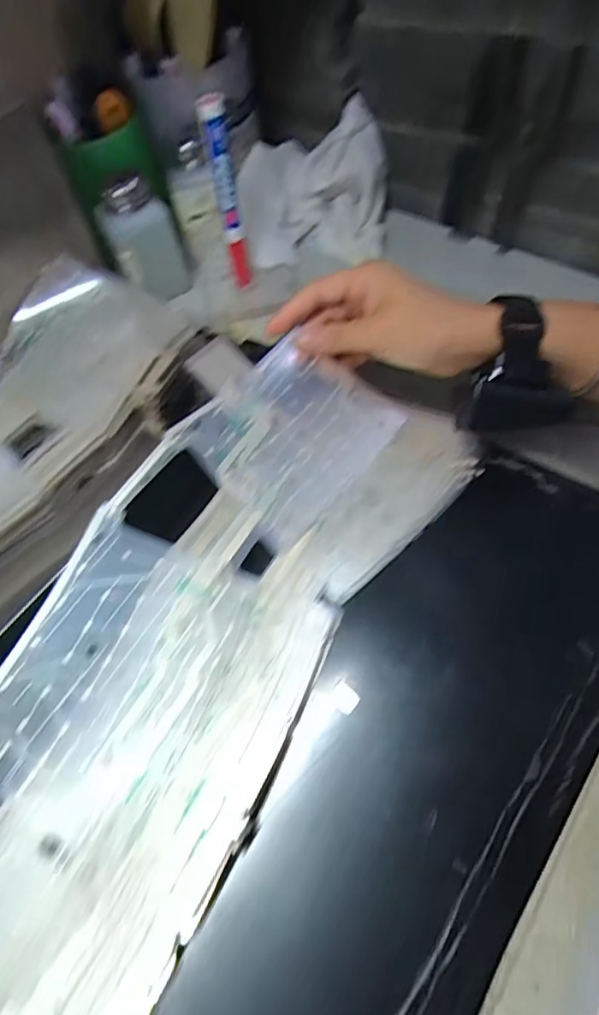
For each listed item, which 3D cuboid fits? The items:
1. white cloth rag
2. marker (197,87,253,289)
[{"bbox_3d":[0.012,-0.284,0.481,0.133,0.101,0.103,-5,57,5],"label":"white cloth rag"},{"bbox_3d":[-0.058,-0.247,0.442,0.018,0.149,0.022,-22,58,-7],"label":"marker"}]

